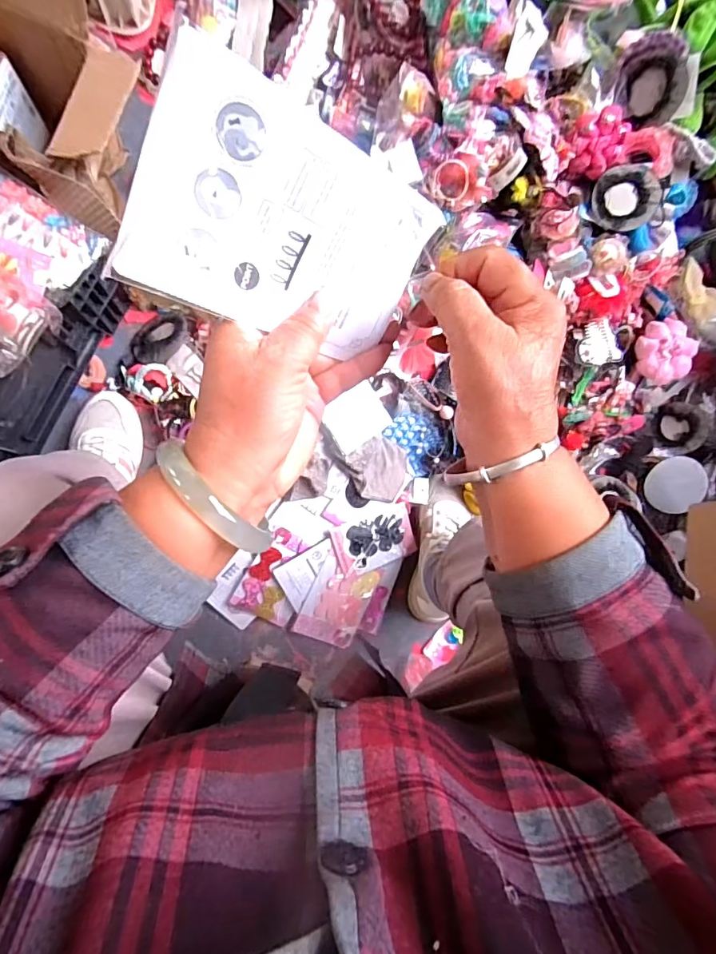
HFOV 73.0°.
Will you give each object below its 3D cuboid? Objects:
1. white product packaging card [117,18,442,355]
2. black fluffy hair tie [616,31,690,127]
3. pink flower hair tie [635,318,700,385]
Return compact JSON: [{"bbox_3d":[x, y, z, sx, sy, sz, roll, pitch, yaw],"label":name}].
[{"bbox_3d":[-0.032,-0.116,0.235,0.136,0.011,0.096,15,117,-35],"label":"white product packaging card"},{"bbox_3d":[0.411,-0.552,0.675,0.105,0.084,0.018,54,41,-22],"label":"black fluffy hair tie"},{"bbox_3d":[0.497,-0.203,0.785,0.082,0.044,0.099,-19,90,-10],"label":"pink flower hair tie"}]

